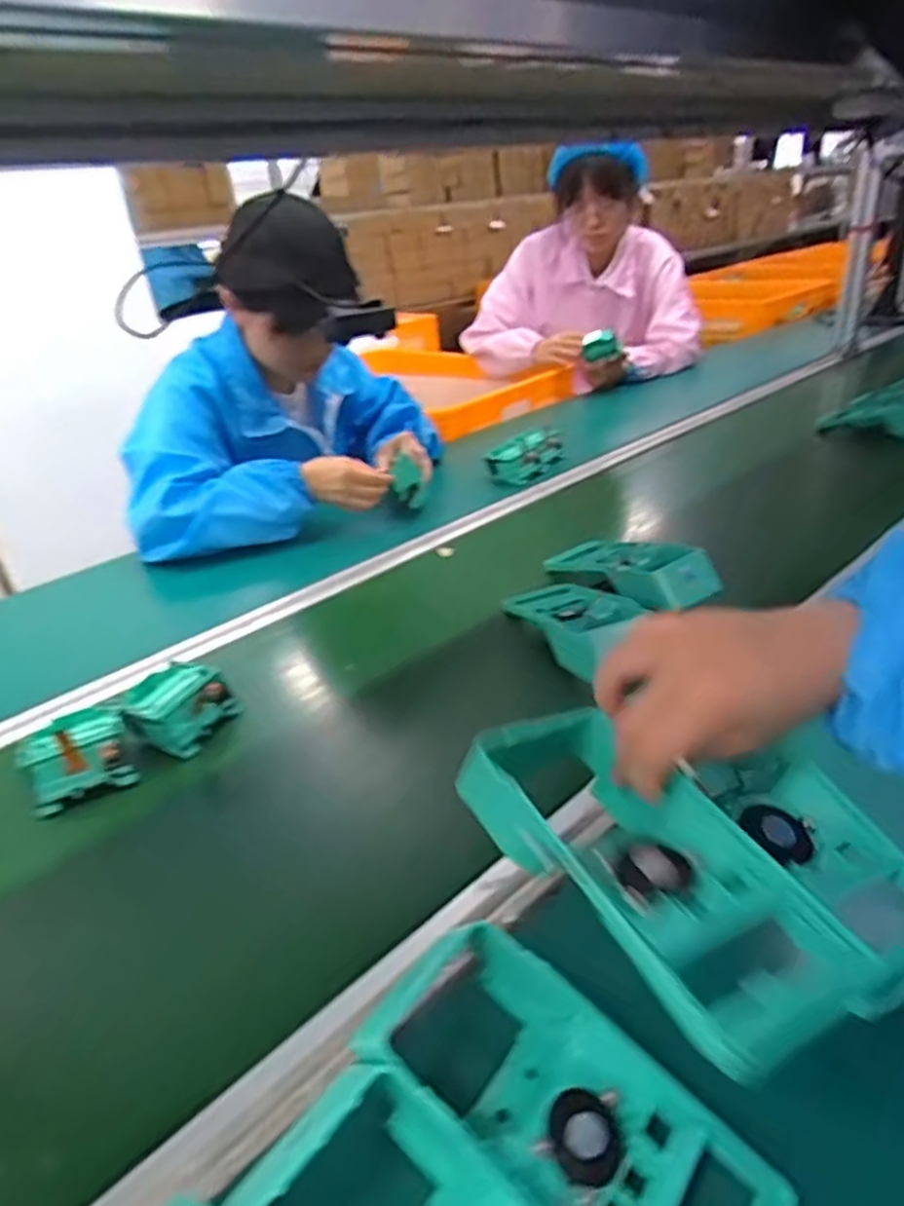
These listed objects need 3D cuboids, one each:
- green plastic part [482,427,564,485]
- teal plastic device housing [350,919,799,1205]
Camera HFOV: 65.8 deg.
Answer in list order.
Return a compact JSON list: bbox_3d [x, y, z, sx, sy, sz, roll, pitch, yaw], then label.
[{"bbox_3d":[0.108,-0.233,1.103,0.074,0.047,0.133,17,38,35],"label":"green plastic part"},{"bbox_3d":[0.048,0.222,0.312,0.186,0.046,0.083,18,39,36],"label":"teal plastic device housing"}]

